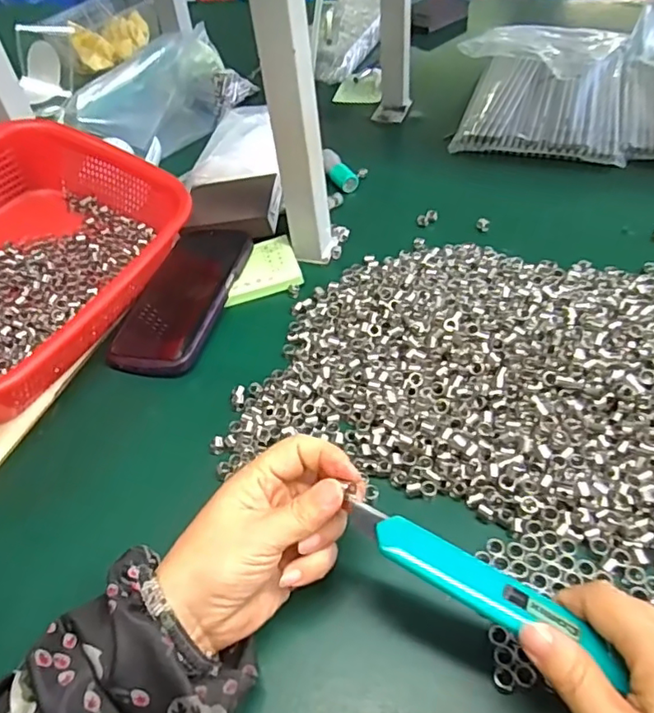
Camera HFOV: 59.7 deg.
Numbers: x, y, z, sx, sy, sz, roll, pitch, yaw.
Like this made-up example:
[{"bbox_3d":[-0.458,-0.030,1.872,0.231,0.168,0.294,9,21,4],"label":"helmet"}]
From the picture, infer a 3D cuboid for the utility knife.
[{"bbox_3d":[0.067,0.101,0.260,0.126,0.010,0.023,25,54,15],"label":"utility knife"}]

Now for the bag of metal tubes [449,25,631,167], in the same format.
[{"bbox_3d":[0.272,-0.347,0.731,0.199,0.041,0.333,10,49,16],"label":"bag of metal tubes"}]

